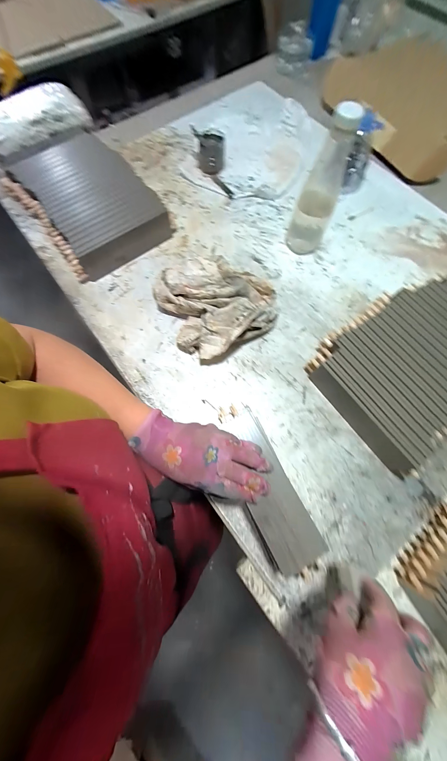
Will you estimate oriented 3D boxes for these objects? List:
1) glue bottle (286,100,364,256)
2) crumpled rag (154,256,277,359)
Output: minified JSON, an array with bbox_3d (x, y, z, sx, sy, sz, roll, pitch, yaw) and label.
[{"bbox_3d":[0.178,-0.343,0.442,0.071,0.234,0.063,20,73,6],"label":"glue bottle"},{"bbox_3d":[-0.012,-0.152,0.459,0.195,0.090,0.193,-28,74,-8],"label":"crumpled rag"}]

